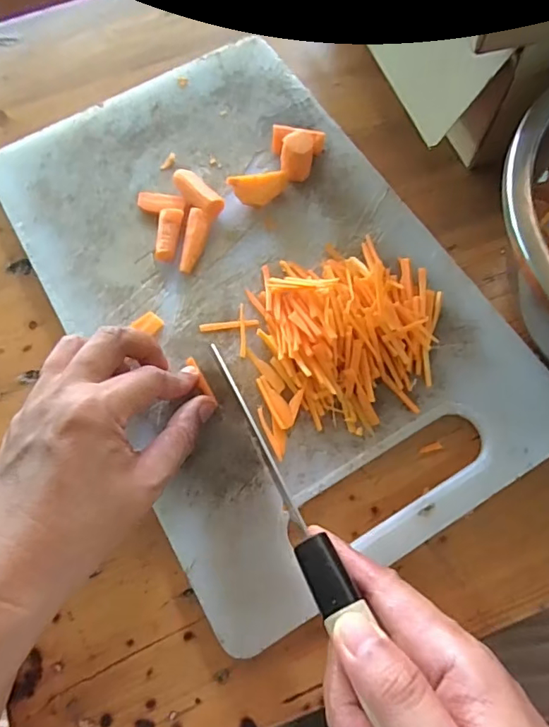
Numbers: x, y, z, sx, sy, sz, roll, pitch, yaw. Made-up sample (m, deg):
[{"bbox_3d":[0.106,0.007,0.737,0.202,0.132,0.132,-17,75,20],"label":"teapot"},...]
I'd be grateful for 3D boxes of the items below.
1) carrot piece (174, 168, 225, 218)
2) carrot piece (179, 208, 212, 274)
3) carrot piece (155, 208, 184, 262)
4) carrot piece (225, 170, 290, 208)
[{"bbox_3d":[-0.056,-0.122,0.369,0.017,0.016,0.043,-43,75,-13],"label":"carrot piece"},{"bbox_3d":[-0.055,-0.085,0.357,0.016,0.014,0.046,6,70,4],"label":"carrot piece"},{"bbox_3d":[-0.074,-0.090,0.360,0.014,0.014,0.040,6,70,3],"label":"carrot piece"},{"bbox_3d":[-0.010,-0.123,0.366,0.041,0.020,0.018,-10,70,-2],"label":"carrot piece"}]

